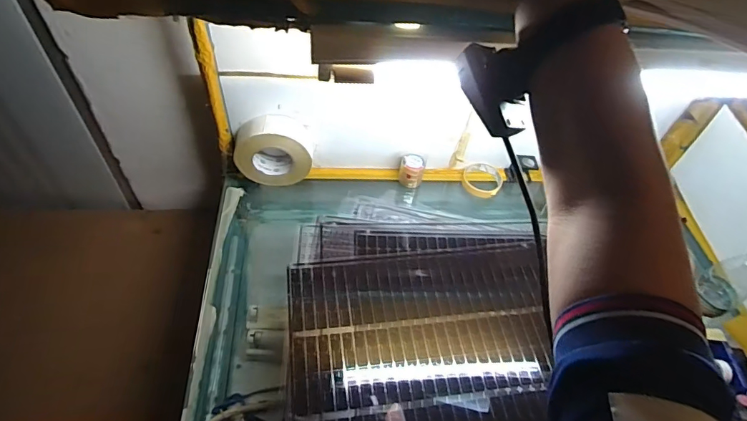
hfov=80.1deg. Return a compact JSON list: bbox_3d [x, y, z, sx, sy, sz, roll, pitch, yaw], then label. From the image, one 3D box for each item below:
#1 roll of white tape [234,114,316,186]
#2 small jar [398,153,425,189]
[{"bbox_3d":[-0.194,-0.112,0.879,0.151,0.132,0.066,-4,52,-8],"label":"roll of white tape"},{"bbox_3d":[0.081,-0.084,0.941,0.051,0.067,0.047,12,52,4],"label":"small jar"}]

